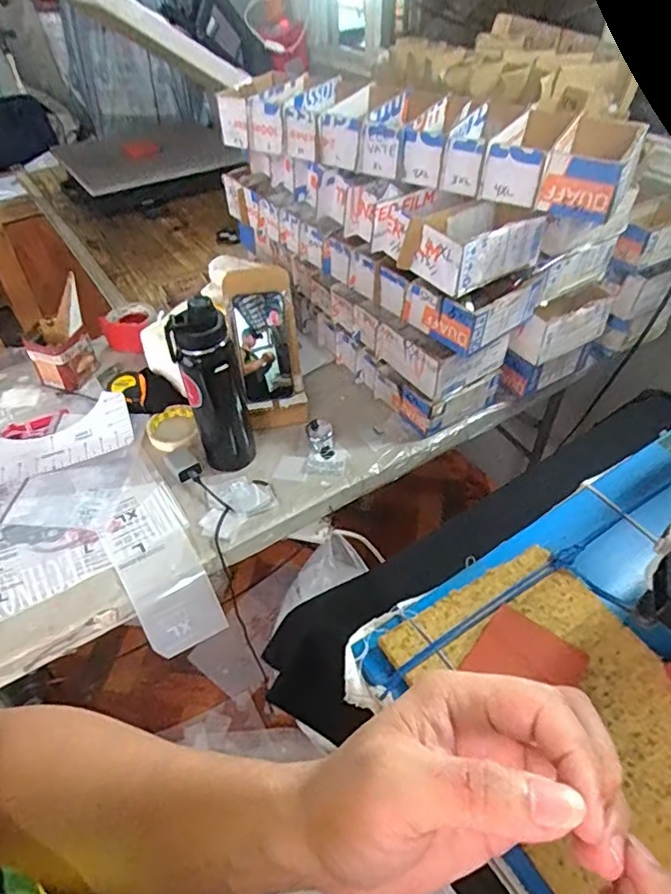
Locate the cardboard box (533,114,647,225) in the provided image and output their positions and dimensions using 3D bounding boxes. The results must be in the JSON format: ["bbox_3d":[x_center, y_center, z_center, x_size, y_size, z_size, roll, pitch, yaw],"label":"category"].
[{"bbox_3d":[0.348,-0.376,0.768,0.094,0.080,0.209,23,49,22],"label":"cardboard box"}]

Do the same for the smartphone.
[{"bbox_3d":[-0.109,-0.150,0.880,0.078,0.166,0.010,-10,28,-7],"label":"smartphone"}]

